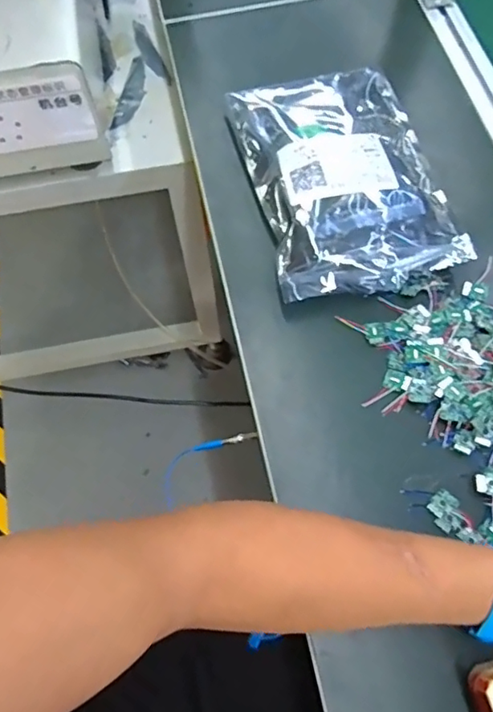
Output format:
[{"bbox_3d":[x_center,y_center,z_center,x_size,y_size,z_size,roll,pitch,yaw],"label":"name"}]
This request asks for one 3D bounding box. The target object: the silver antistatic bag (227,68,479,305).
[{"bbox_3d":[0.089,-0.176,0.501,0.166,0.030,0.247,-12,67,-4],"label":"silver antistatic bag"}]

